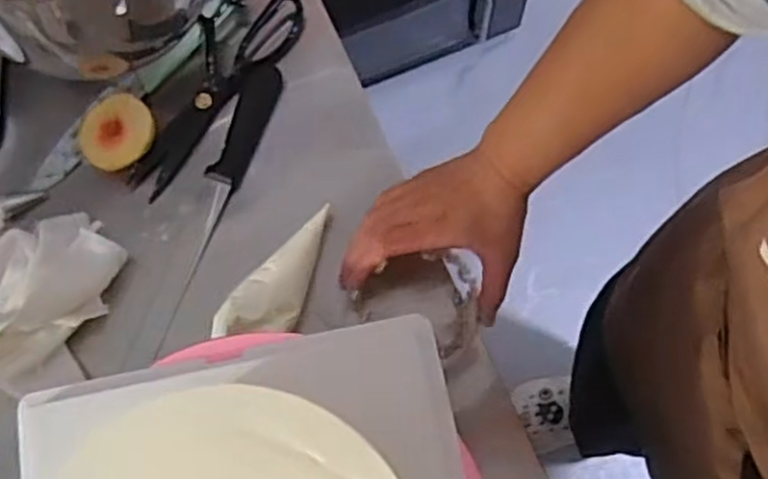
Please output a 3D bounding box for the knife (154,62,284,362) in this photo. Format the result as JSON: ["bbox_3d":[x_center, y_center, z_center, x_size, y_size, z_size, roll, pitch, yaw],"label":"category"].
[{"bbox_3d":[-0.147,-0.039,0.677,0.031,0.019,0.263,18,74,6],"label":"knife"}]

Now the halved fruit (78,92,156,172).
[{"bbox_3d":[-0.237,-0.096,0.678,0.066,0.025,0.066,0,73,1],"label":"halved fruit"}]

